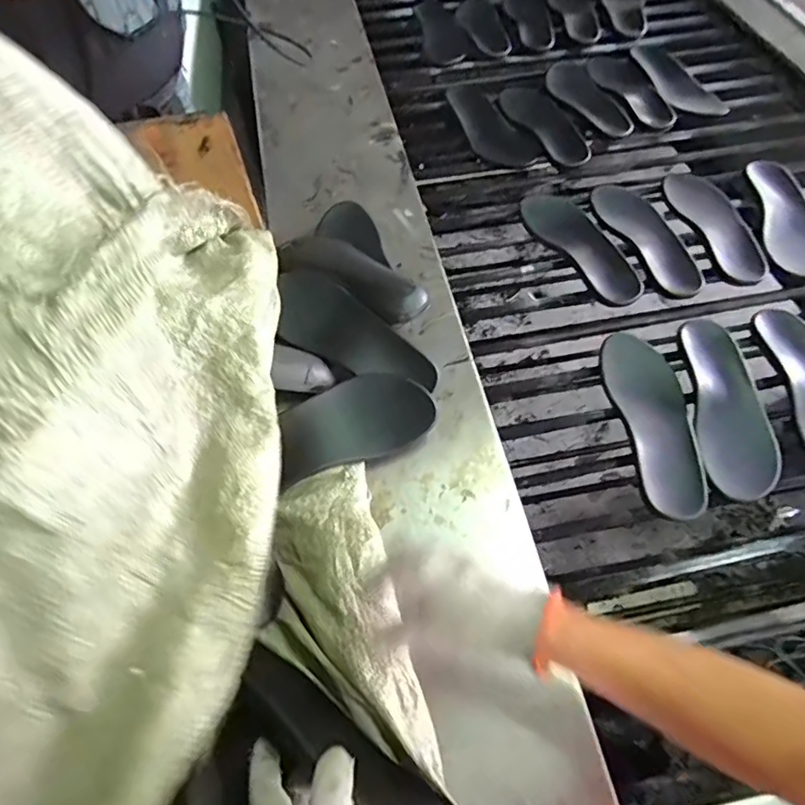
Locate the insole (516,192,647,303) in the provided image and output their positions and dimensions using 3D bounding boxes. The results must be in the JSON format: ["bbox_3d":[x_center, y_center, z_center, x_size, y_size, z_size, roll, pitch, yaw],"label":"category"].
[{"bbox_3d":[0.278,-0.248,0.805,0.096,0.017,0.257,-25,62,-14],"label":"insole"}]

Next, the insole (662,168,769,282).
[{"bbox_3d":[0.500,-0.293,0.836,0.094,0.012,0.264,-12,60,-7],"label":"insole"}]

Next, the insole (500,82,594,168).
[{"bbox_3d":[0.262,-0.513,0.963,0.097,0.011,0.239,-18,60,-10],"label":"insole"}]

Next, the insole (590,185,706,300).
[{"bbox_3d":[0.384,-0.260,0.816,0.088,0.010,0.249,-18,60,-10],"label":"insole"}]

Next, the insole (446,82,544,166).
[{"bbox_3d":[0.157,-0.506,0.966,0.095,0.016,0.236,-32,69,-12],"label":"insole"}]

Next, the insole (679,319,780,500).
[{"bbox_3d":[0.403,0.001,0.644,0.091,0.027,0.232,5,59,3],"label":"insole"}]

